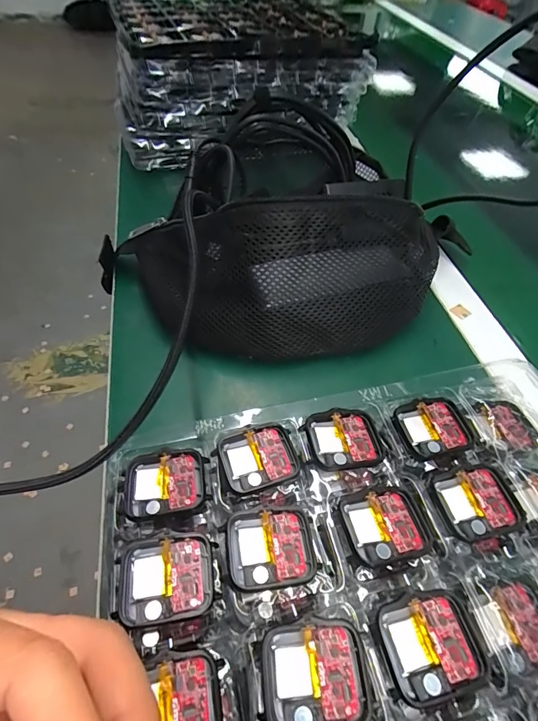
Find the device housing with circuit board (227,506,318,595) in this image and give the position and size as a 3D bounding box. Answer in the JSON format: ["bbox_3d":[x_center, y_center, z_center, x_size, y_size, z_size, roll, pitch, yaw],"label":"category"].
[{"bbox_3d":[0.001,0.094,0.190,0.043,0.008,0.037,-6,54,-8],"label":"device housing with circuit board"}]

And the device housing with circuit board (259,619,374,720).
[{"bbox_3d":[0.019,0.134,0.160,0.043,0.011,0.037,-3,53,-6],"label":"device housing with circuit board"}]

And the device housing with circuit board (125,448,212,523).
[{"bbox_3d":[-0.058,0.070,0.213,0.045,0.008,0.038,-6,54,-8],"label":"device housing with circuit board"}]

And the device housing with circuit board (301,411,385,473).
[{"bbox_3d":[0.045,0.047,0.227,0.045,0.007,0.038,-6,54,-8],"label":"device housing with circuit board"}]

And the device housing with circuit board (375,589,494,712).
[{"bbox_3d":[0.073,0.128,0.171,0.042,0.006,0.038,-10,54,-11],"label":"device housing with circuit board"}]

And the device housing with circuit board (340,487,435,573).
[{"bbox_3d":[0.062,0.087,0.201,0.041,0.008,0.038,-9,54,-10],"label":"device housing with circuit board"}]

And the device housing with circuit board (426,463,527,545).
[{"bbox_3d":[0.115,0.078,0.210,0.044,0.004,0.037,-10,54,-11],"label":"device housing with circuit board"}]

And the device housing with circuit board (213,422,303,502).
[{"bbox_3d":[-0.007,0.057,0.220,0.046,0.006,0.037,-16,56,-15],"label":"device housing with circuit board"}]

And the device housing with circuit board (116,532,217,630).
[{"bbox_3d":[-0.050,0.106,0.183,0.045,0.006,0.035,-7,54,-9],"label":"device housing with circuit board"}]

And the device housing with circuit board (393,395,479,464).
[{"bbox_3d":[0.105,0.043,0.240,0.045,0.006,0.038,-11,55,-12],"label":"device housing with circuit board"}]

